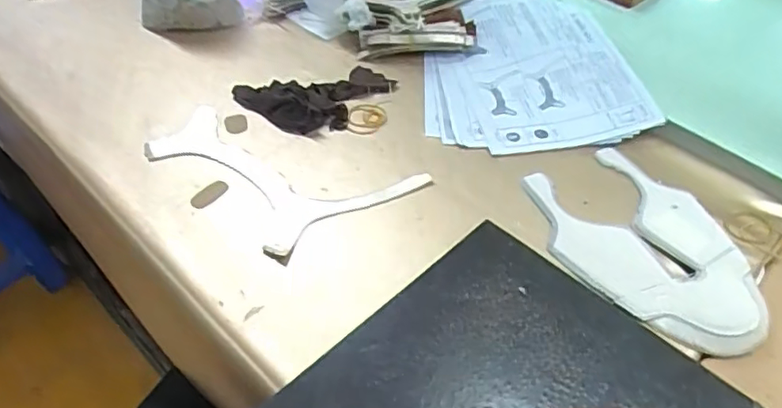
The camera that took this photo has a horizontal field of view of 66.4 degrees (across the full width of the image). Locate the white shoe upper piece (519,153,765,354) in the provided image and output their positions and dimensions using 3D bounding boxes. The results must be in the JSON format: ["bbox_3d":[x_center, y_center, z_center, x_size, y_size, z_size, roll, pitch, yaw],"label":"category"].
[{"bbox_3d":[0.252,0.041,0.588,0.171,0.020,0.239,-16,49,-15],"label":"white shoe upper piece"}]

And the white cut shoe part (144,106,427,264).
[{"bbox_3d":[-0.128,-0.019,0.630,0.294,0.015,0.154,20,49,13],"label":"white cut shoe part"}]

